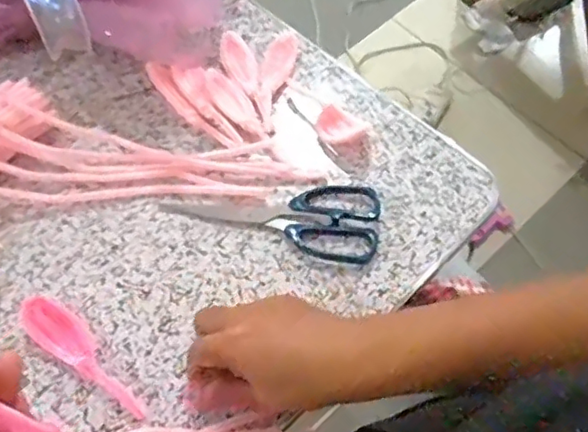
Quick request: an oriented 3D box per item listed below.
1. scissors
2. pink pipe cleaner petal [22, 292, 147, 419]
[{"bbox_3d":[-0.017,-0.001,0.499,0.176,0.012,0.070,6,63,5],"label":"scissors"},{"bbox_3d":[-0.154,0.101,0.439,0.119,0.020,0.031,32,68,16],"label":"pink pipe cleaner petal"}]

